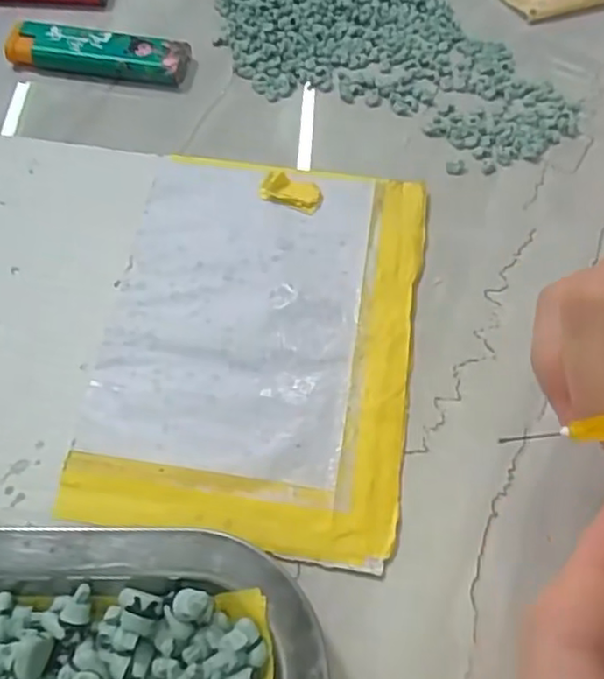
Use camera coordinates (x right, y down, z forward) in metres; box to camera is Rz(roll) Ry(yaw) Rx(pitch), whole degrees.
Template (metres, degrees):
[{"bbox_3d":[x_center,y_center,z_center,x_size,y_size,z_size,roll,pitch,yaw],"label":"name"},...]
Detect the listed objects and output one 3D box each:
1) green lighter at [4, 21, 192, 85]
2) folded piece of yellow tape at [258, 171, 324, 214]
[{"bbox_3d":[-0.094,-0.131,0.303,0.084,0.011,0.022,8,61,2],"label":"green lighter"},{"bbox_3d":[-0.004,-0.060,0.264,0.024,0.007,0.013,17,61,7],"label":"folded piece of yellow tape"}]

